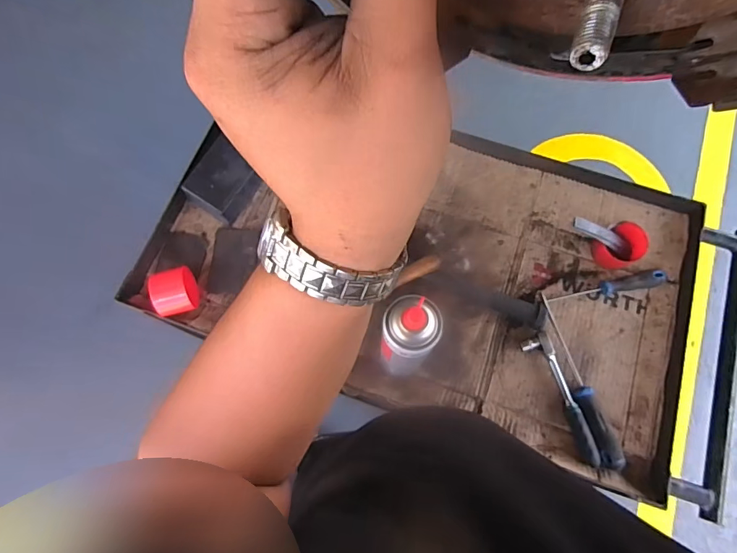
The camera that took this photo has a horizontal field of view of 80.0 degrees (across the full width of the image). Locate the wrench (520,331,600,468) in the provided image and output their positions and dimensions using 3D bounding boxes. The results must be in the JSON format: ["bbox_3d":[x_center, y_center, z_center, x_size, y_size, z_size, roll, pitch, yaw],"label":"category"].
[{"bbox_3d":[0.280,0.173,0.628,0.041,0.023,0.184,-20,74,-6],"label":"wrench"}]

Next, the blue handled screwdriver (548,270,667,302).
[{"bbox_3d":[0.368,0.019,0.678,0.169,0.020,0.024,-14,72,13],"label":"blue handled screwdriver"}]

